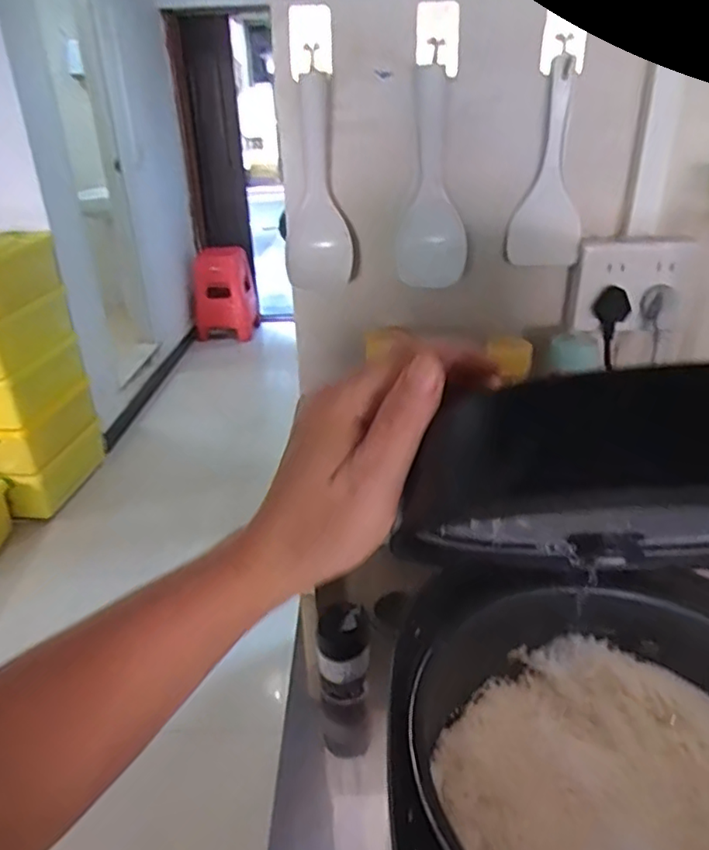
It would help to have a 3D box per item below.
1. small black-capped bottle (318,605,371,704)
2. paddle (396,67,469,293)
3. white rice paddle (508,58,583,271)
[{"bbox_3d":[-0.010,0.216,0.570,0.047,0.096,0.048,1,28,5],"label":"small black-capped bottle"},{"bbox_3d":[0.072,-0.222,0.564,0.064,0.184,0.029,-1,28,1],"label":"paddle"},{"bbox_3d":[0.185,-0.239,0.573,0.067,0.175,0.010,2,28,7],"label":"white rice paddle"}]

